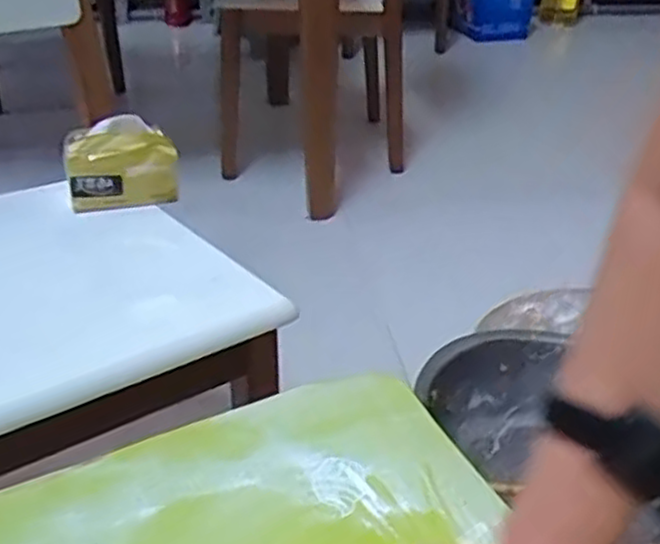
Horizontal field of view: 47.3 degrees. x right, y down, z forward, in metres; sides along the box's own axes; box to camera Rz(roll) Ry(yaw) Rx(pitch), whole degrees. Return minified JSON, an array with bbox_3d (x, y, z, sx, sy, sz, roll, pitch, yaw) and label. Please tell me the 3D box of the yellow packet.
[{"bbox_3d":[-0.237,-0.126,0.858,0.120,0.097,0.056,-12,36,-19],"label":"yellow packet"}]

